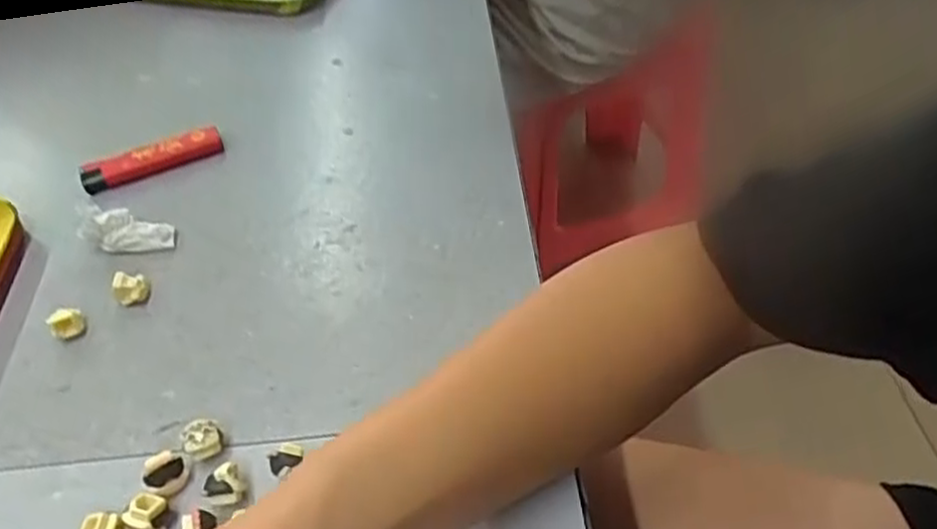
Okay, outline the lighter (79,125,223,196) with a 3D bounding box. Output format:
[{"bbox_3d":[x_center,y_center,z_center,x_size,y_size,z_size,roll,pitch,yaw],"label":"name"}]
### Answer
[{"bbox_3d":[-0.180,-0.060,0.435,0.078,0.010,0.016,-19,50,-14],"label":"lighter"}]

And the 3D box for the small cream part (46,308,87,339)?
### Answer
[{"bbox_3d":[-0.191,0.028,0.364,0.015,0.013,0.011,-34,55,-25],"label":"small cream part"}]

